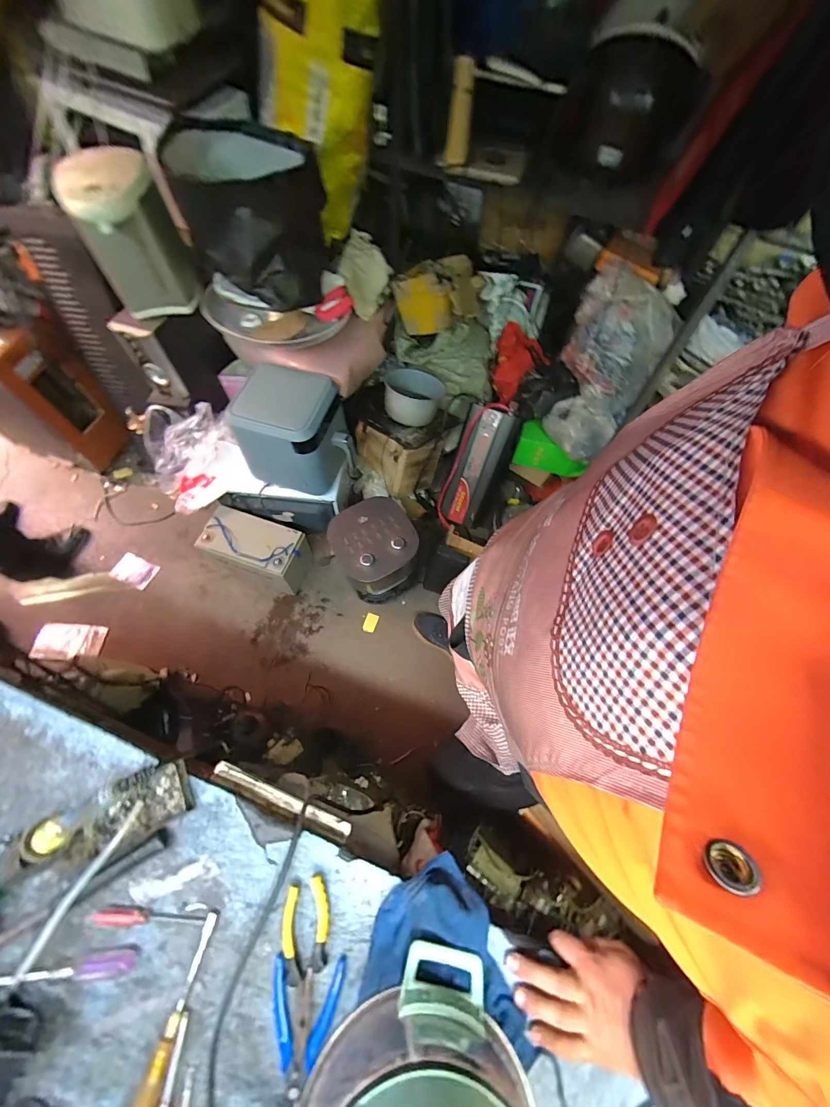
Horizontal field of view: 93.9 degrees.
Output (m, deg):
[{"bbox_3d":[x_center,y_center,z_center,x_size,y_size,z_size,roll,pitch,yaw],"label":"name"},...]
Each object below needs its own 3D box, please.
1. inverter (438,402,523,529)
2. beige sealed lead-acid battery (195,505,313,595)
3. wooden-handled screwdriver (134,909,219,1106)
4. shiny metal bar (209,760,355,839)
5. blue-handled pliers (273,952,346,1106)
[{"bbox_3d":[0.251,-0.335,1.510,0.208,0.480,0.164,19,29,5],"label":"inverter"},{"bbox_3d":[-0.578,-0.009,1.437,0.337,0.225,0.202,17,64,5],"label":"beige sealed lead-acid battery"},{"bbox_3d":[-0.264,0.521,0.422,0.022,0.021,0.197,15,64,3],"label":"wooden-handled screwdriver"},{"bbox_3d":[-0.190,0.351,0.557,0.211,0.018,0.016,22,65,7],"label":"shiny metal bar"},{"bbox_3d":[-0.127,0.531,0.434,0.079,0.012,0.118,6,64,-1],"label":"blue-handled pliers"}]

